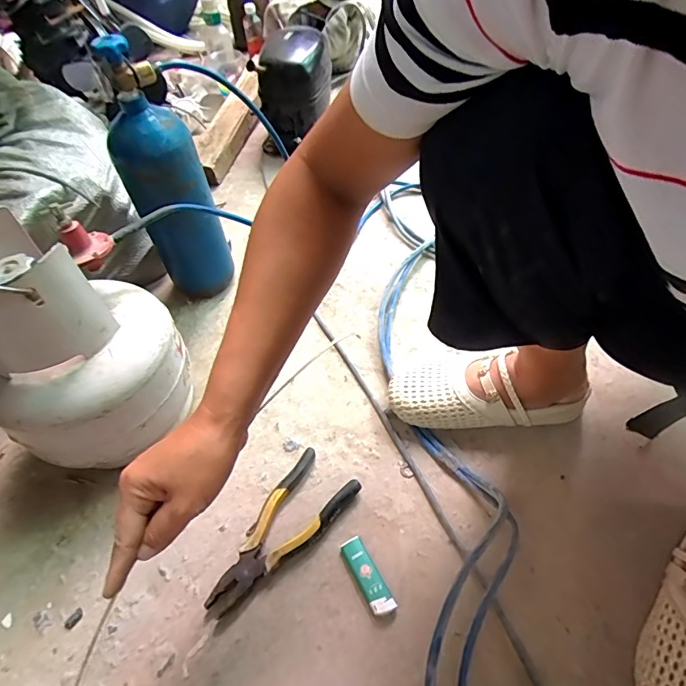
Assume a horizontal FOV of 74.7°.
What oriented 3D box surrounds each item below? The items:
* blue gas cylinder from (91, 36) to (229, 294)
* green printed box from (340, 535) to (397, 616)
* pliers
[{"bbox_3d":[-0.245,-0.214,0.635,0.106,0.359,0.117,-25,54,-14],"label":"blue gas cylinder"},{"bbox_3d":[0.026,0.248,0.482,0.024,0.015,0.081,-25,55,-16],"label":"green printed box"},{"bbox_3d":[-0.076,0.213,0.506,0.079,0.021,0.197,34,61,26],"label":"pliers"}]

